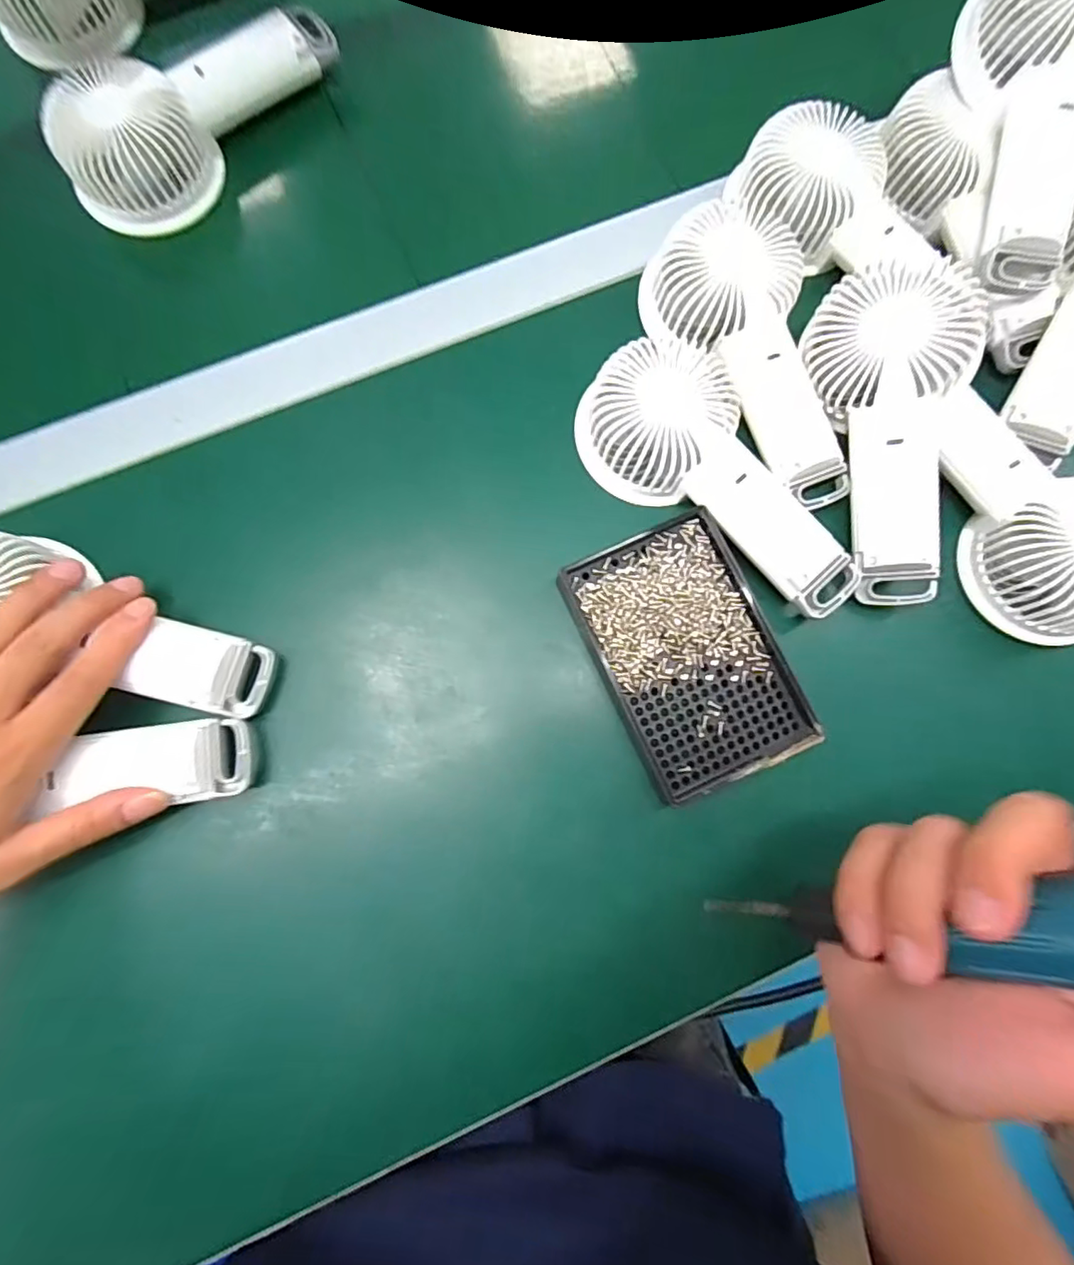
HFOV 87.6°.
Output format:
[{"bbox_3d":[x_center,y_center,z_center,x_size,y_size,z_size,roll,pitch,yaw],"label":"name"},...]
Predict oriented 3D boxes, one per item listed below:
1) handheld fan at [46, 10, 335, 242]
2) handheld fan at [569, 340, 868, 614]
[{"bbox_3d":[-0.206,-0.324,0.344,0.182,0.044,0.071,-40,84,-6],"label":"handheld fan"},{"bbox_3d":[0.101,-0.083,0.306,0.086,0.031,0.177,-39,84,-6],"label":"handheld fan"}]

